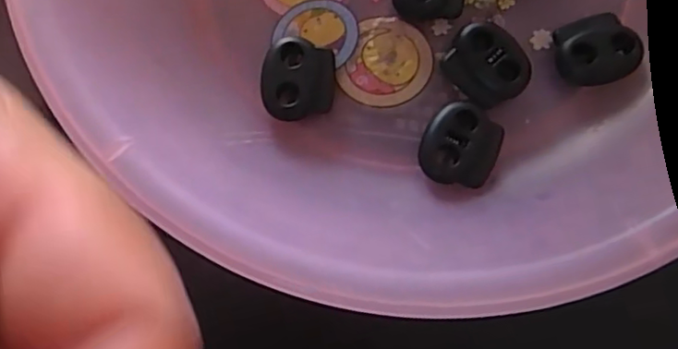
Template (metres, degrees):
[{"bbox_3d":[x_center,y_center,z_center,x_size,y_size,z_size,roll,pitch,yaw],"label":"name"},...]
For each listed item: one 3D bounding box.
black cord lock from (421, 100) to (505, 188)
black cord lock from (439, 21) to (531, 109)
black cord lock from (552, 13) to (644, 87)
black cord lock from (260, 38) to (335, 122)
[{"bbox_3d":[0.031,-0.007,0.157,0.018,0.008,0.020,21,80,3],"label":"black cord lock"},{"bbox_3d":[0.038,-0.028,0.160,0.017,0.008,0.021,-39,82,-8],"label":"black cord lock"},{"bbox_3d":[0.067,-0.032,0.161,0.019,0.008,0.018,-17,80,-4],"label":"black cord lock"},{"bbox_3d":[-0.010,-0.024,0.161,0.018,0.006,0.020,3,79,0],"label":"black cord lock"}]

